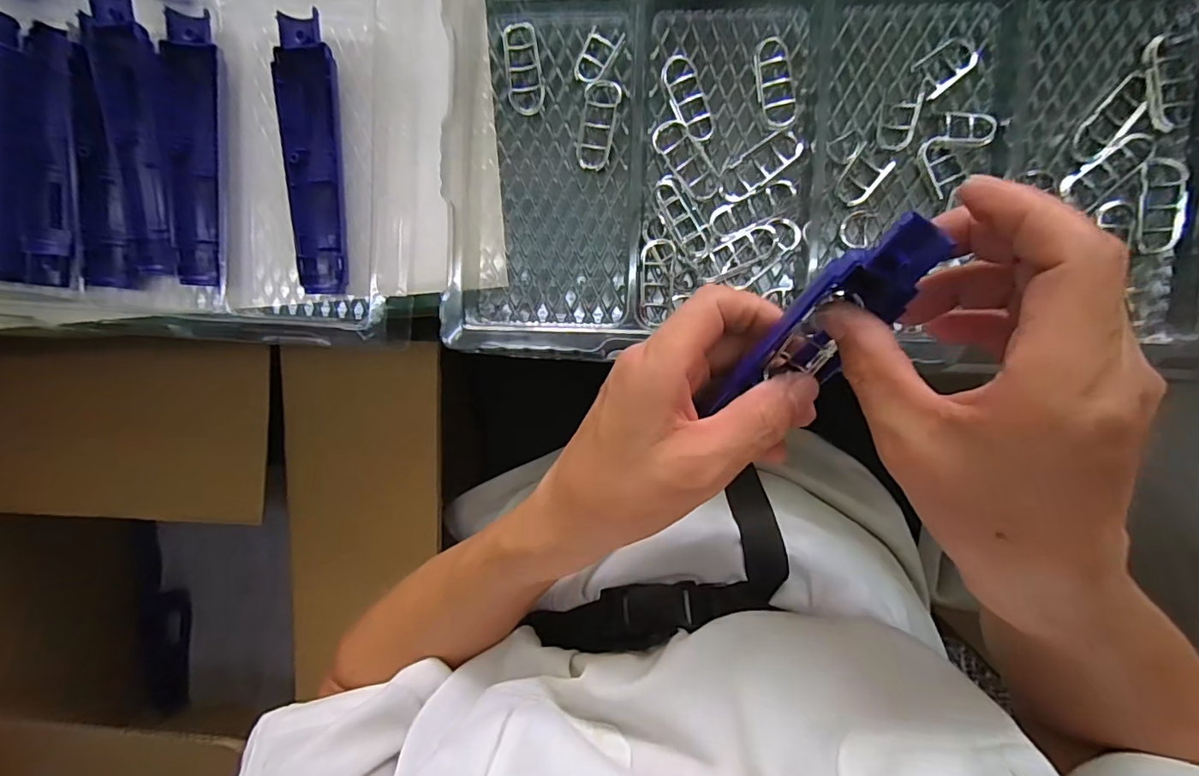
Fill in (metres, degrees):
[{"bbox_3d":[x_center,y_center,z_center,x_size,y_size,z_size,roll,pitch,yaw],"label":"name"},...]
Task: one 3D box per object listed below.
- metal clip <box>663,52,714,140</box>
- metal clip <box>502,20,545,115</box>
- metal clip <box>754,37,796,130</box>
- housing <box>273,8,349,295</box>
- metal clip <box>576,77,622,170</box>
[{"bbox_3d":[0.054,-0.175,0.322,0.021,0.010,0.051,-22,94,8],"label":"metal clip"},{"bbox_3d":[-0.047,-0.198,0.329,0.022,0.007,0.054,-7,95,7],"label":"metal clip"},{"bbox_3d":[0.106,-0.181,0.317,0.021,0.010,0.052,-10,95,7],"label":"metal clip"},{"bbox_3d":[-0.185,-0.147,0.342,0.036,0.012,0.167,1,96,6],"label":"housing"},{"bbox_3d":[-0.001,-0.163,0.328,0.022,0.008,0.053,12,97,4],"label":"metal clip"}]

